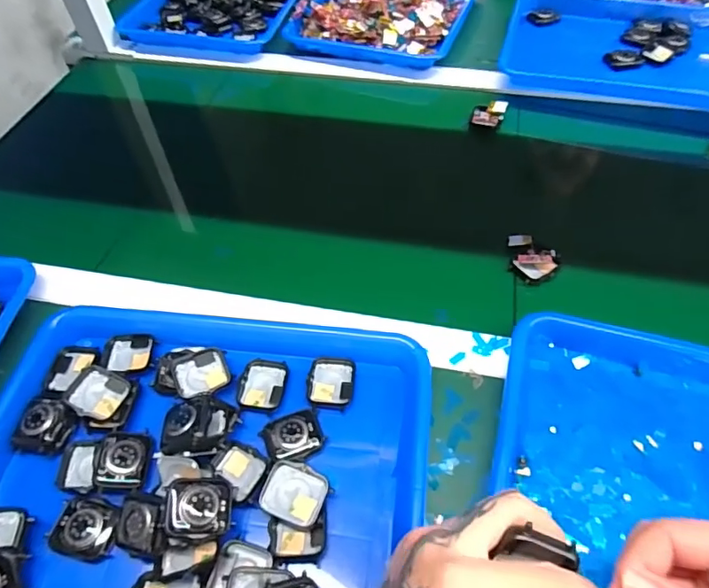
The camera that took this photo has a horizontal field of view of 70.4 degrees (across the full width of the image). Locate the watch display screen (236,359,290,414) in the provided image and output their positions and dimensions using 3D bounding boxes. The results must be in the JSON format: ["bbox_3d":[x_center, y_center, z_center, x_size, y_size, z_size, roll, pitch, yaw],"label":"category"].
[{"bbox_3d":[-0.076,0.076,0.420,0.039,0.008,0.044,8,55,8],"label":"watch display screen"}]

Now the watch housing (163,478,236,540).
[{"bbox_3d":[-0.104,0.143,0.336,0.042,0.013,0.037,12,60,-22],"label":"watch housing"}]

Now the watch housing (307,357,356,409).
[{"bbox_3d":[-0.019,0.074,0.420,0.038,0.006,0.043,5,55,7],"label":"watch housing"}]

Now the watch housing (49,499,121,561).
[{"bbox_3d":[-0.190,0.167,0.359,0.044,0.011,0.037,7,55,8],"label":"watch housing"}]

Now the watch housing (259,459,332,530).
[{"bbox_3d":[-0.042,0.138,0.350,0.045,0.005,0.040,18,57,15],"label":"watch housing"}]

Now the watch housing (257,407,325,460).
[{"bbox_3d":[-0.047,0.109,0.390,0.043,0.009,0.036,-24,57,-13],"label":"watch housing"}]

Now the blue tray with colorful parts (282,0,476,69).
[{"bbox_3d":[0.055,-0.454,0.778,0.244,0.036,0.287,15,57,13],"label":"blue tray with colorful parts"}]

